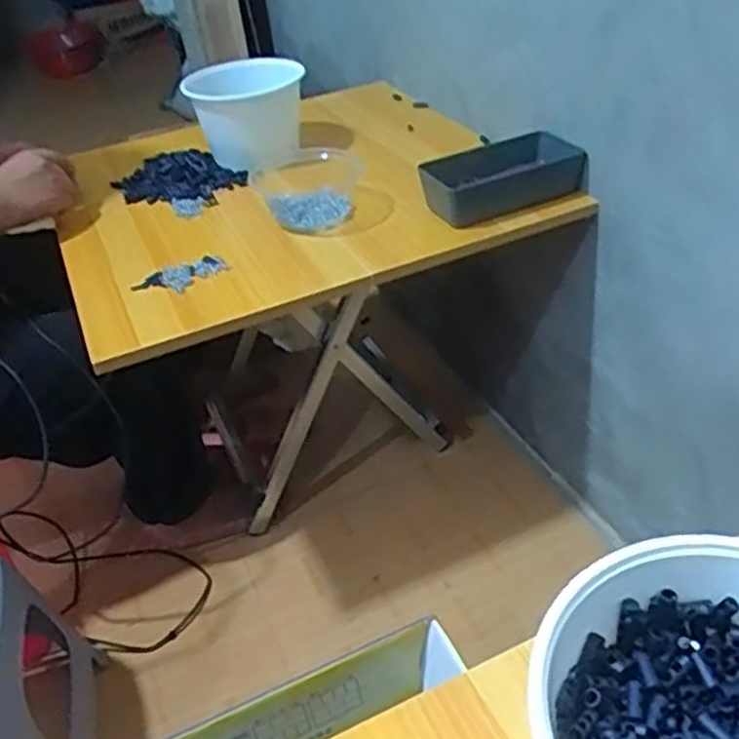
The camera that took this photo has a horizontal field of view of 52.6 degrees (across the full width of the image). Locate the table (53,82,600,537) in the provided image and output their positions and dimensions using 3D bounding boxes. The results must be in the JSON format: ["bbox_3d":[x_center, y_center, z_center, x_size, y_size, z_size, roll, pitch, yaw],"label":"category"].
[{"bbox_3d":[-0.089,-0.092,1.131,0.589,0.532,0.566,-19,40,-15],"label":"table"}]

